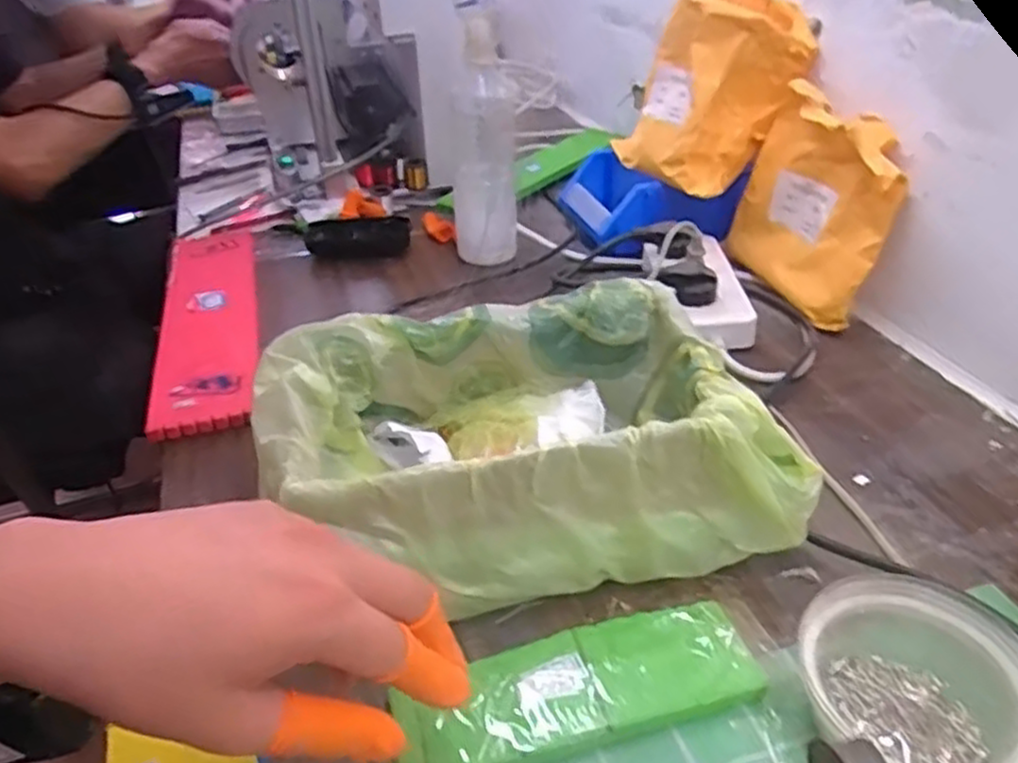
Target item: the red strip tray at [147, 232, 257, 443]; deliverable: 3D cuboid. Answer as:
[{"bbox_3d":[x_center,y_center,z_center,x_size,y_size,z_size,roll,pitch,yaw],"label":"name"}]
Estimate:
[{"bbox_3d":[-0.276,-0.060,0.690,0.081,0.030,0.338,-11,36,-13],"label":"red strip tray"}]

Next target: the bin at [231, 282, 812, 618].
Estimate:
[{"bbox_3d":[0.004,0.038,0.451,0.302,0.112,0.163,-5,35,-5],"label":"bin"}]

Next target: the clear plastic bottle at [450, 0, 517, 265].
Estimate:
[{"bbox_3d":[-0.029,-0.258,0.731,0.062,0.261,0.079,-3,35,-2],"label":"clear plastic bottle"}]

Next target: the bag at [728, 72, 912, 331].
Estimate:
[{"bbox_3d":[0.268,-0.153,0.665,0.061,0.165,0.166,-9,35,-10],"label":"bag"}]

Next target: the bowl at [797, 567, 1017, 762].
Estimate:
[{"bbox_3d":[0.186,0.143,0.343,0.083,0.058,0.097,-19,38,-23],"label":"bowl"}]

